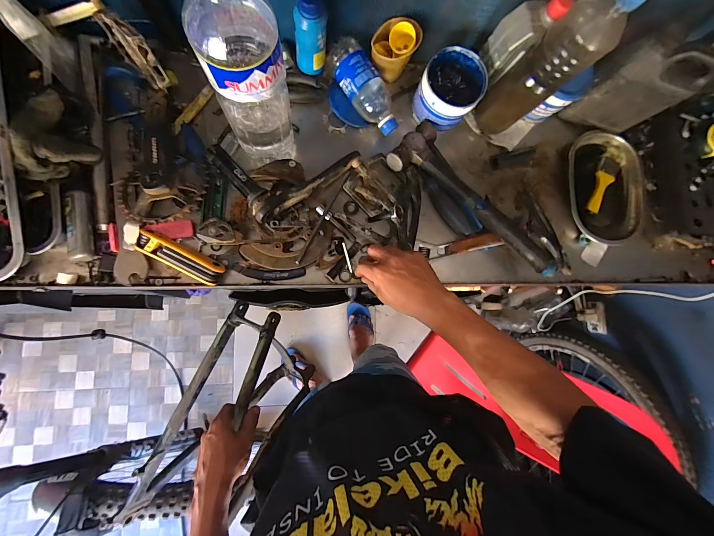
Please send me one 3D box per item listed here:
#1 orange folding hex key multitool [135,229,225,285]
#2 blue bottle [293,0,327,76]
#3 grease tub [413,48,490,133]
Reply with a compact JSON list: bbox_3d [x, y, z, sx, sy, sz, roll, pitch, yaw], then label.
[{"bbox_3d":[-0.274,-0.016,0.488,0.128,0.035,0.036,27,82,-3],"label":"orange folding hex key multitool"},{"bbox_3d":[-0.071,-0.355,0.481,0.047,0.138,0.039,-1,85,-7],"label":"blue bottle"},{"bbox_3d":[0.156,-0.303,0.539,0.100,0.072,0.102,34,82,-3],"label":"grease tub"}]

